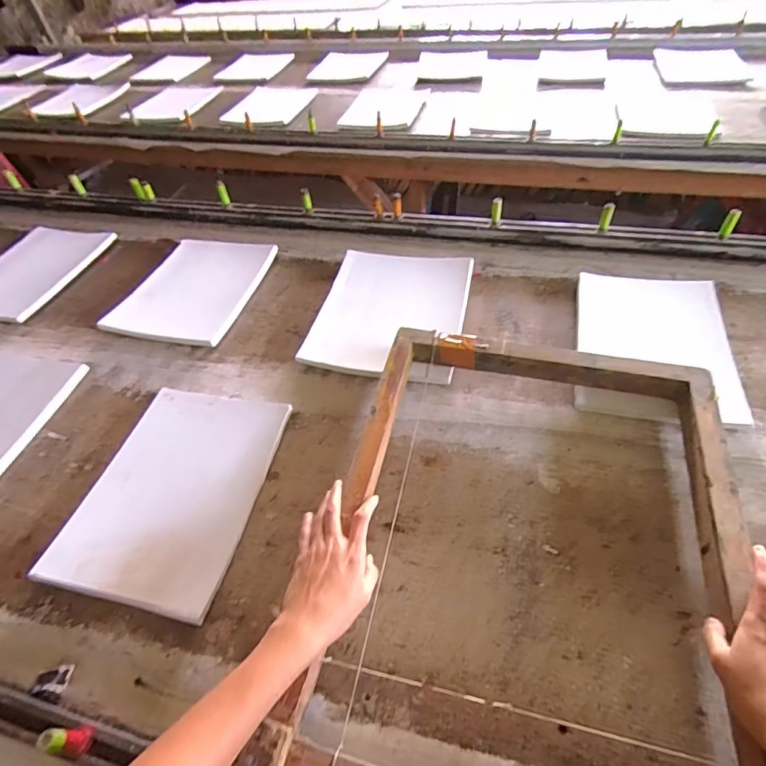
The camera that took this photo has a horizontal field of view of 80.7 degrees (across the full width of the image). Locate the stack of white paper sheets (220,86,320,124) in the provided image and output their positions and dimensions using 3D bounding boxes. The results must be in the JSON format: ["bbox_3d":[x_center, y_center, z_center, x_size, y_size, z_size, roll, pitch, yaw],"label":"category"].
[{"bbox_3d":[-0.348,-0.892,1.430,0.228,0.009,0.315,8,51,12],"label":"stack of white paper sheets"}]

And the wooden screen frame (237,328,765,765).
[{"bbox_3d":[0.147,0.158,0.455,0.397,0.045,0.521,9,51,13],"label":"wooden screen frame"}]

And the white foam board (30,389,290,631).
[{"bbox_3d":[-0.254,0.121,0.554,0.203,0.019,0.274,6,50,11],"label":"white foam board"}]

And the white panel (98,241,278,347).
[{"bbox_3d":[-0.335,-0.175,0.815,0.200,0.028,0.261,10,51,14],"label":"white panel"}]

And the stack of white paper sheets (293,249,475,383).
[{"bbox_3d":[0.015,-0.119,0.730,0.225,0.033,0.257,8,51,13],"label":"stack of white paper sheets"}]

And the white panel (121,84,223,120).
[{"bbox_3d":[-0.688,-0.960,1.527,0.224,0.015,0.443,1,44,-1],"label":"white panel"}]

